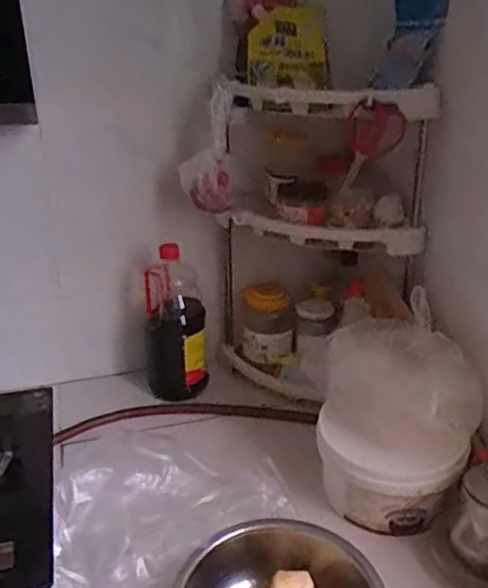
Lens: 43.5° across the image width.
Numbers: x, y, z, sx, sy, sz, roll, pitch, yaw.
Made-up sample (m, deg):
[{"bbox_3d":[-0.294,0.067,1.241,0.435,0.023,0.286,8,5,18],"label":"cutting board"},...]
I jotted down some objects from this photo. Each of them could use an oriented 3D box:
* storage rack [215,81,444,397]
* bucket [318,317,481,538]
[{"bbox_3d":[0.115,-0.079,1.037,0.277,0.505,0.232,-6,25,-15],"label":"storage rack"},{"bbox_3d":[0.204,0.187,0.845,0.191,0.239,0.180,7,25,14],"label":"bucket"}]

